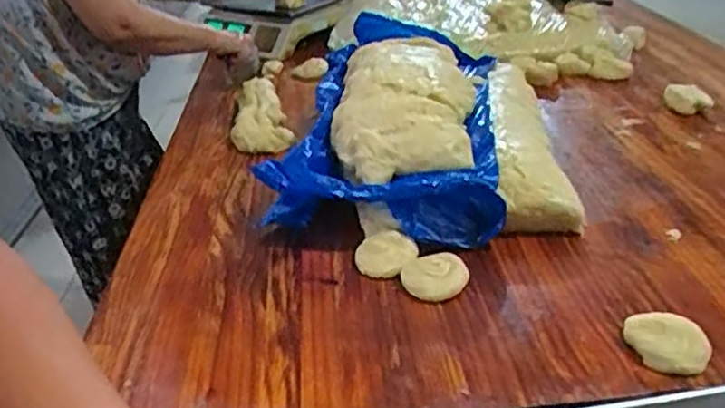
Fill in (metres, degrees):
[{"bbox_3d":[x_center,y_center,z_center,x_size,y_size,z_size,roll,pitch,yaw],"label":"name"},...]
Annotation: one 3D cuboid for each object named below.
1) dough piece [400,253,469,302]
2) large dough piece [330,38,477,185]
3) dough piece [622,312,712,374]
[{"bbox_3d":[0.089,0.090,0.853,0.077,0.027,0.061,-8,29,-4],"label":"dough piece"},{"bbox_3d":[0.063,-0.177,1.146,0.232,0.085,0.449,-1,29,7],"label":"large dough piece"},{"bbox_3d":[0.312,0.141,0.717,0.085,0.033,0.056,13,34,30],"label":"dough piece"}]

